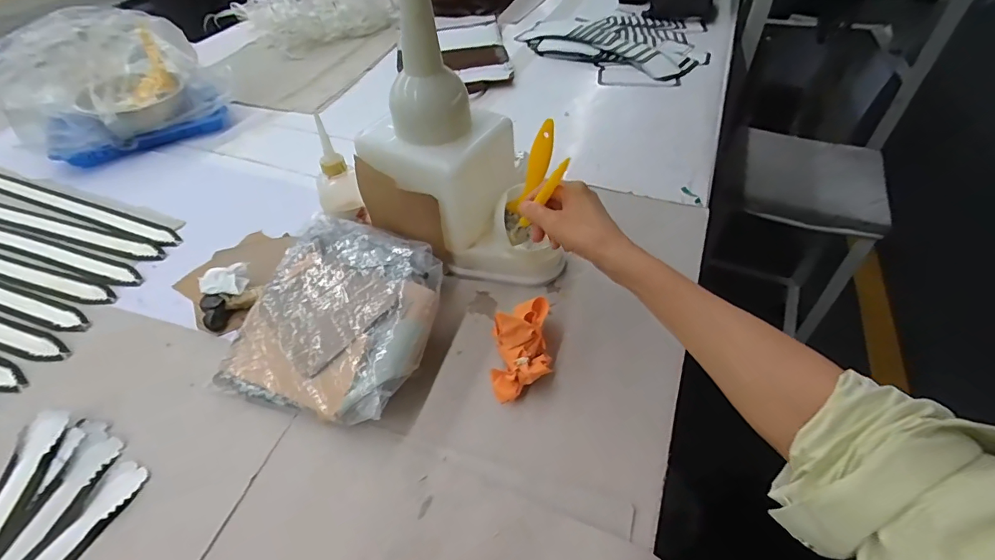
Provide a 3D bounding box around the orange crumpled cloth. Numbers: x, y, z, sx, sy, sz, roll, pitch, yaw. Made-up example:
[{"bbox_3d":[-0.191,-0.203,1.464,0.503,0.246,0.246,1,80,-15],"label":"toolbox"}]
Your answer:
[{"bbox_3d":[0.025,0.065,0.478,0.060,0.060,0.106,-1,47,2],"label":"orange crumpled cloth"}]

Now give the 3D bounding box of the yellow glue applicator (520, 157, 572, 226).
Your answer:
[{"bbox_3d":[0.048,-0.087,0.472,0.011,0.106,0.008,32,52,-5],"label":"yellow glue applicator"}]

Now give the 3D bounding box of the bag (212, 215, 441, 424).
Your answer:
[{"bbox_3d":[-0.173,0.036,0.513,0.215,0.066,0.220,13,49,14],"label":"bag"}]

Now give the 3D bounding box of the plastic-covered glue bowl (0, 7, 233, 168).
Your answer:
[{"bbox_3d":[-0.673,-0.339,0.806,0.344,0.185,0.222,-35,55,-26],"label":"plastic-covered glue bowl"}]

